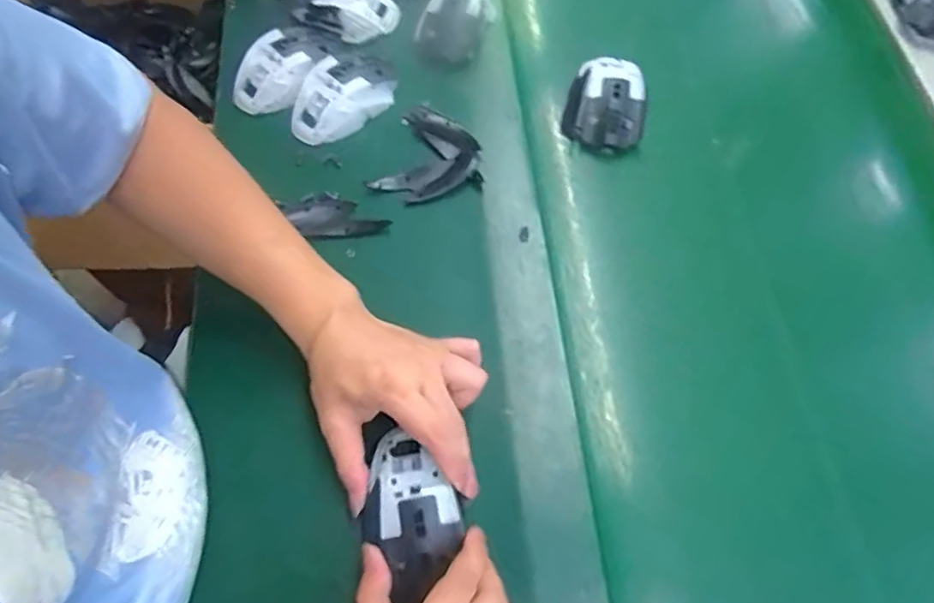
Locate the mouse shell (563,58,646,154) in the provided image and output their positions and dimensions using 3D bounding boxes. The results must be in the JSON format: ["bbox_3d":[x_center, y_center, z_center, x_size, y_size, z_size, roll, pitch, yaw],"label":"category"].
[{"bbox_3d":[0.132,-0.184,0.578,0.072,0.041,0.081,14,65,6],"label":"mouse shell"}]

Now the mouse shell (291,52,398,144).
[{"bbox_3d":[-0.120,-0.197,0.582,0.068,0.033,0.104,36,69,15],"label":"mouse shell"}]

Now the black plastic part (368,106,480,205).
[{"bbox_3d":[-0.029,-0.128,0.556,0.091,0.015,0.092,19,65,8],"label":"black plastic part"}]

